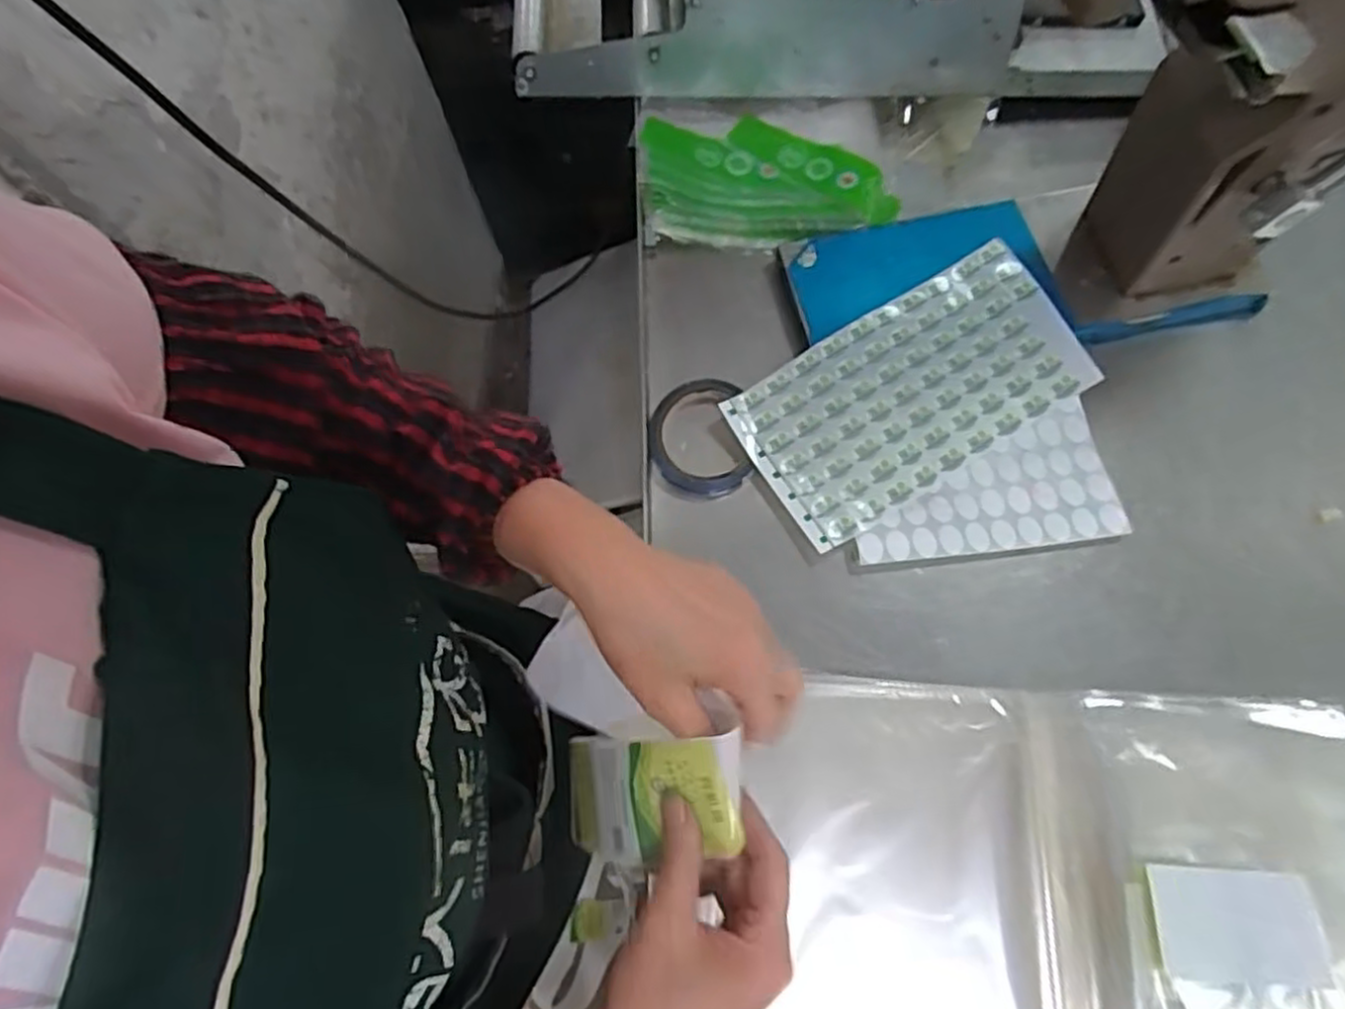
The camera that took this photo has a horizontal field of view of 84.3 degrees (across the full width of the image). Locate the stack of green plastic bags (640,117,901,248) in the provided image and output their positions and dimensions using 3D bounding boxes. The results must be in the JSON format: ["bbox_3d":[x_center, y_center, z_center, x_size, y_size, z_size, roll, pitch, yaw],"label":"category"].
[{"bbox_3d":[0.082,-0.276,0.628,0.206,0.024,0.109,4,77,0],"label":"stack of green plastic bags"}]

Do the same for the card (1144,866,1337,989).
[{"bbox_3d":[0.330,0.245,0.433,0.097,0.005,0.058,4,70,1],"label":"card"}]

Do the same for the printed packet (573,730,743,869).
[{"bbox_3d":[-0.013,0.149,0.381,0.017,0.120,0.066,6,64,-47],"label":"printed packet"}]

